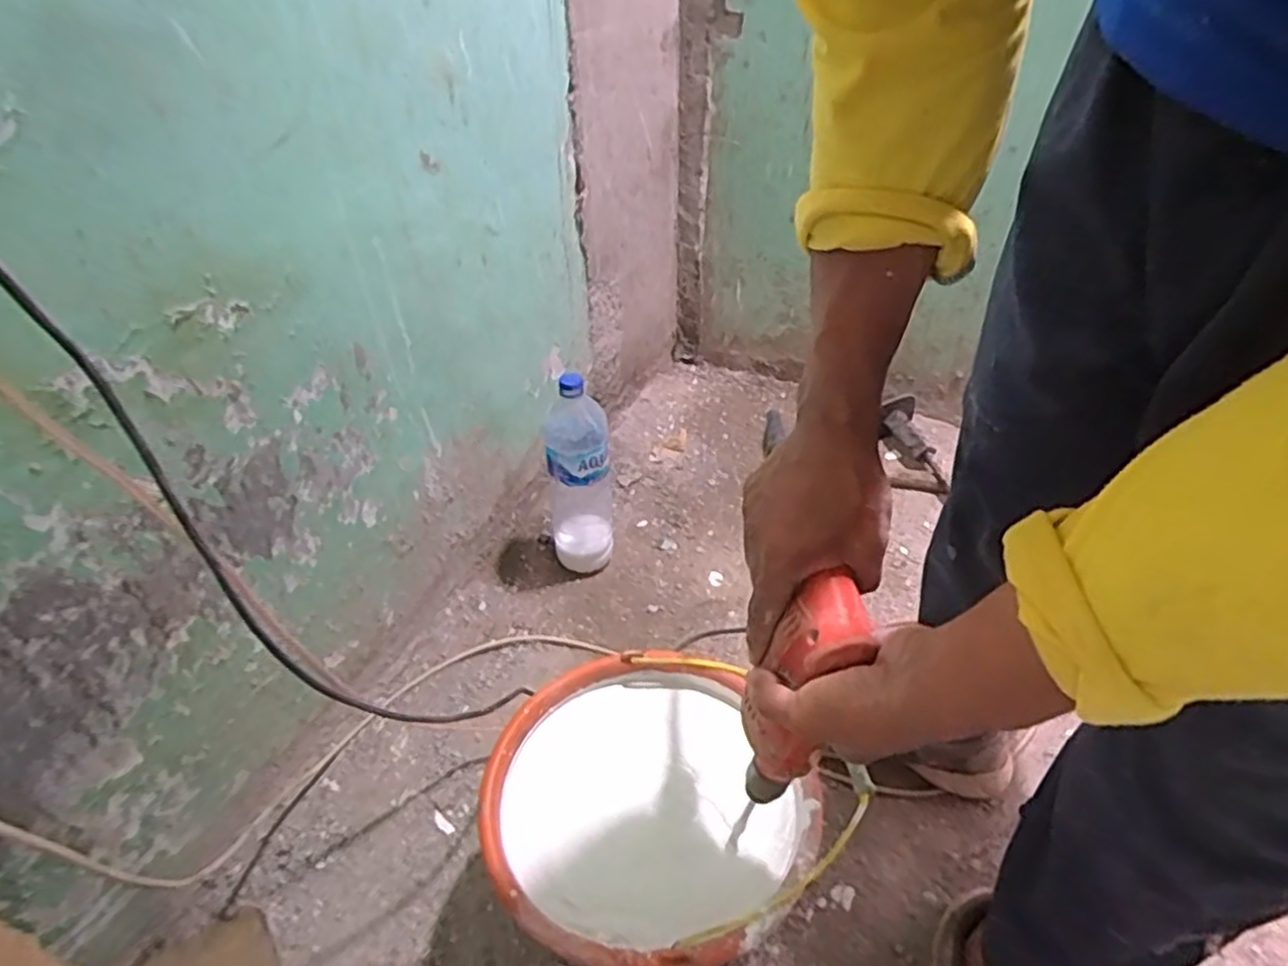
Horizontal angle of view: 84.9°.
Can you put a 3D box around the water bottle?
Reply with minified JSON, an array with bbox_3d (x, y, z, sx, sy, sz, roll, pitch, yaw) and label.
[{"bbox_3d":[-0.086,0.002,0.975,0.097,0.313,0.073,-8,42,-7],"label":"water bottle"}]

